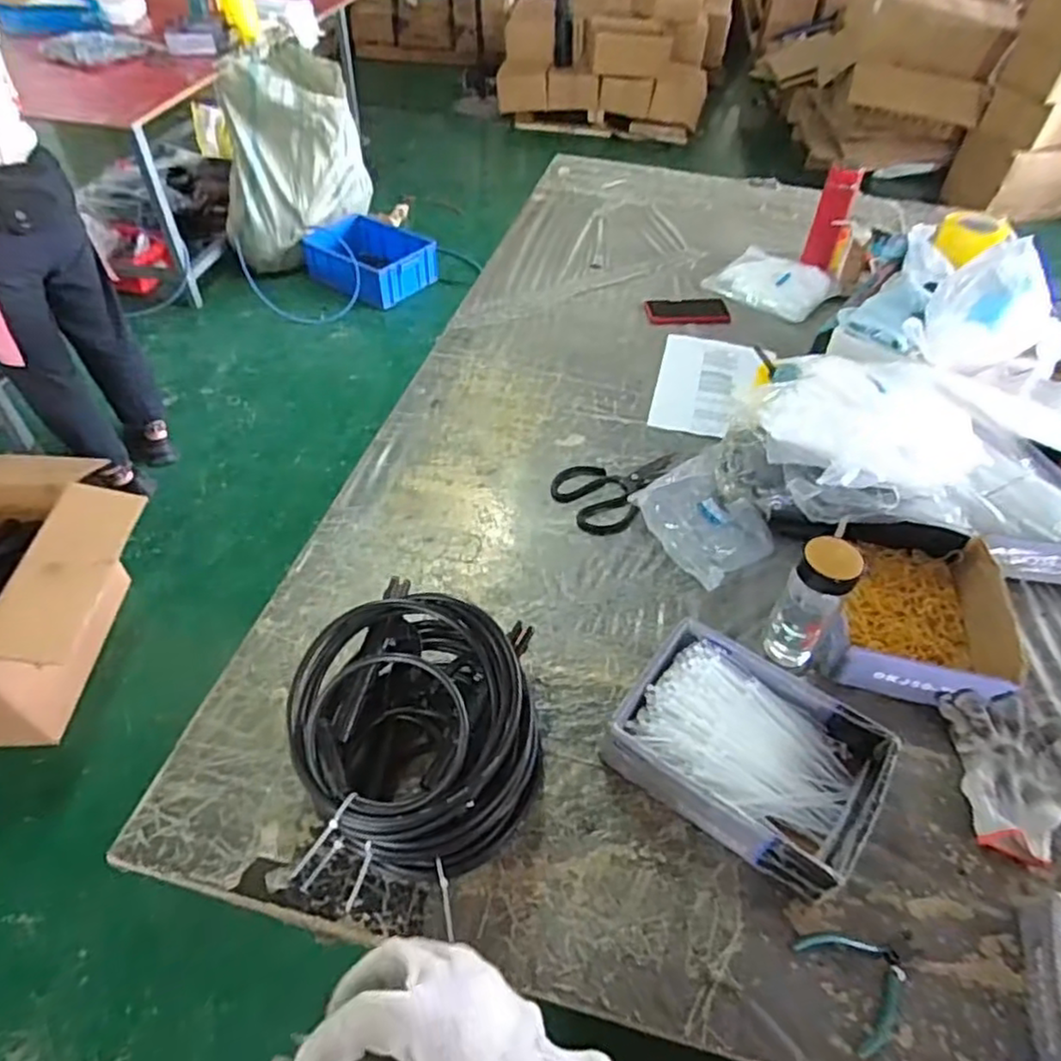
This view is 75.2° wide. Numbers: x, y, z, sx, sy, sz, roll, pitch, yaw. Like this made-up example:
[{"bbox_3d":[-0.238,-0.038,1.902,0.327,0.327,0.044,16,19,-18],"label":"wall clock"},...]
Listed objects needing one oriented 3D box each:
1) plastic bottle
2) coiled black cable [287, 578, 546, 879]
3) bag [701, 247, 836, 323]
[{"bbox_3d":[0.321,0.089,0.798,0.068,0.183,0.058,28,53,20],"label":"plastic bottle"},{"bbox_3d":[-0.107,0.202,0.697,0.238,0.151,0.226,2,48,-2],"label":"coiled black cable"},{"bbox_3d":[0.534,-0.545,1.499,0.244,0.040,0.250,34,55,24],"label":"bag"}]

